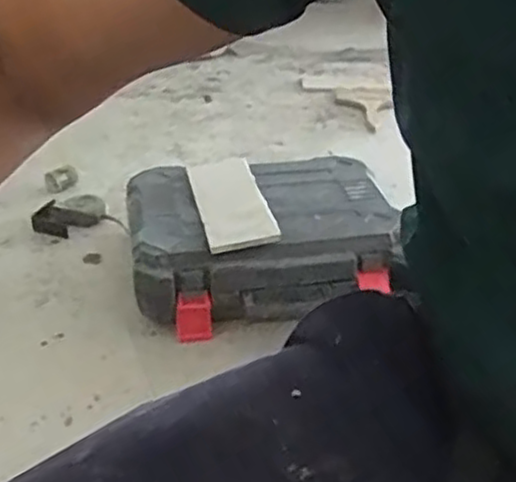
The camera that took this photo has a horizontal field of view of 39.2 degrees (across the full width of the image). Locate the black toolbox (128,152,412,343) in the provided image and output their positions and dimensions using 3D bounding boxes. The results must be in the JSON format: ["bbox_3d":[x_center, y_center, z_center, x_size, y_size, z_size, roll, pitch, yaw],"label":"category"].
[{"bbox_3d":[0.006,0.004,1.112,0.382,0.133,0.340,-6,33,-8],"label":"black toolbox"}]

